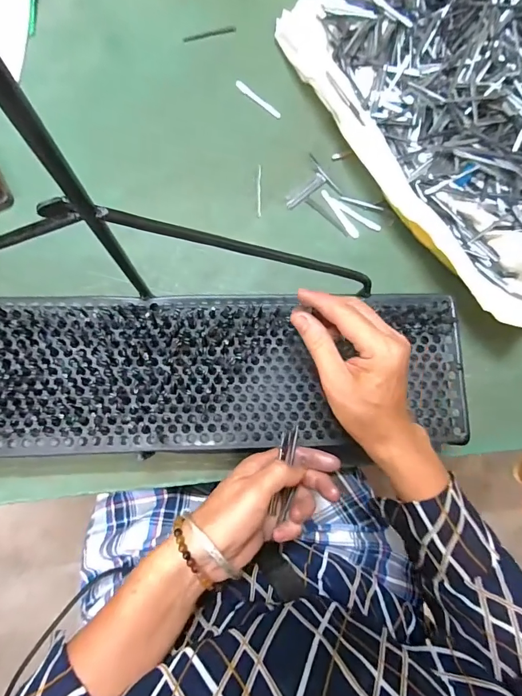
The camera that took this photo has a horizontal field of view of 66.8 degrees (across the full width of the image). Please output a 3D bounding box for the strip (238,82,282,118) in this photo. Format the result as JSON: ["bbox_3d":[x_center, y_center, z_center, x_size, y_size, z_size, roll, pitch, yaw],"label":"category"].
[{"bbox_3d":[-0.003,-0.302,0.482,0.066,0.004,0.010,37,79,-3],"label":"strip"}]

